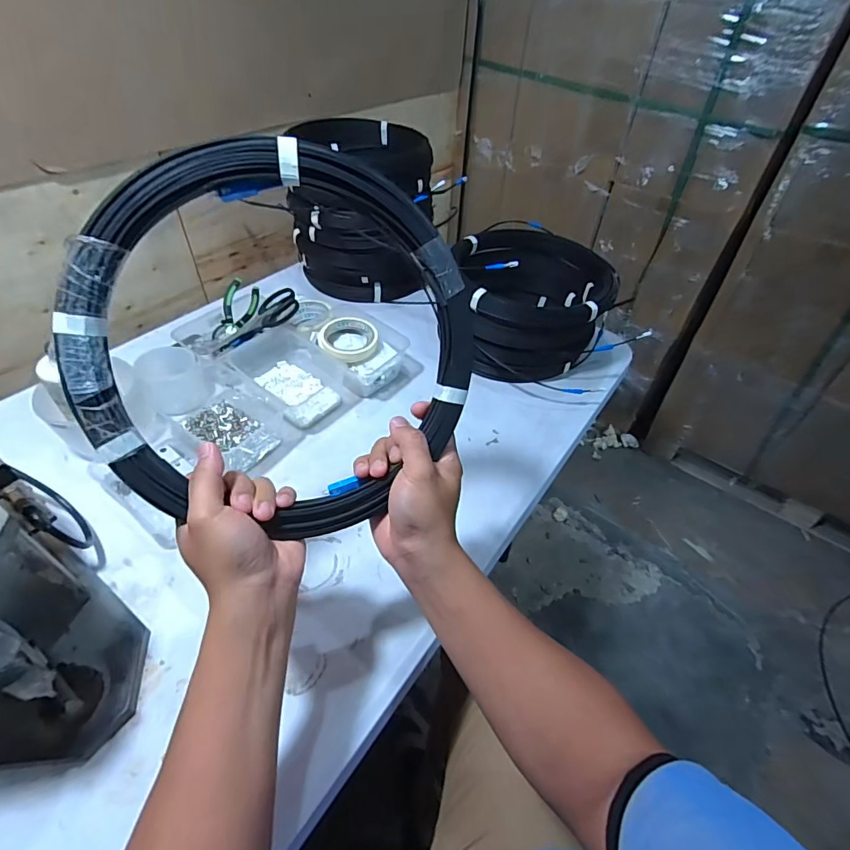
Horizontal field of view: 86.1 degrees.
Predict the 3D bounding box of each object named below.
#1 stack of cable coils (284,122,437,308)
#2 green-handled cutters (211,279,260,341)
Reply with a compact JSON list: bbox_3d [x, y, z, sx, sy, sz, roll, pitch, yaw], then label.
[{"bbox_3d":[-0.126,-0.435,0.940,0.270,0.265,0.276,4,45,1],"label":"stack of cable coils"},{"bbox_3d":[-0.334,-0.198,0.808,0.055,0.018,0.113,20,86,-20],"label":"green-handled cutters"}]

